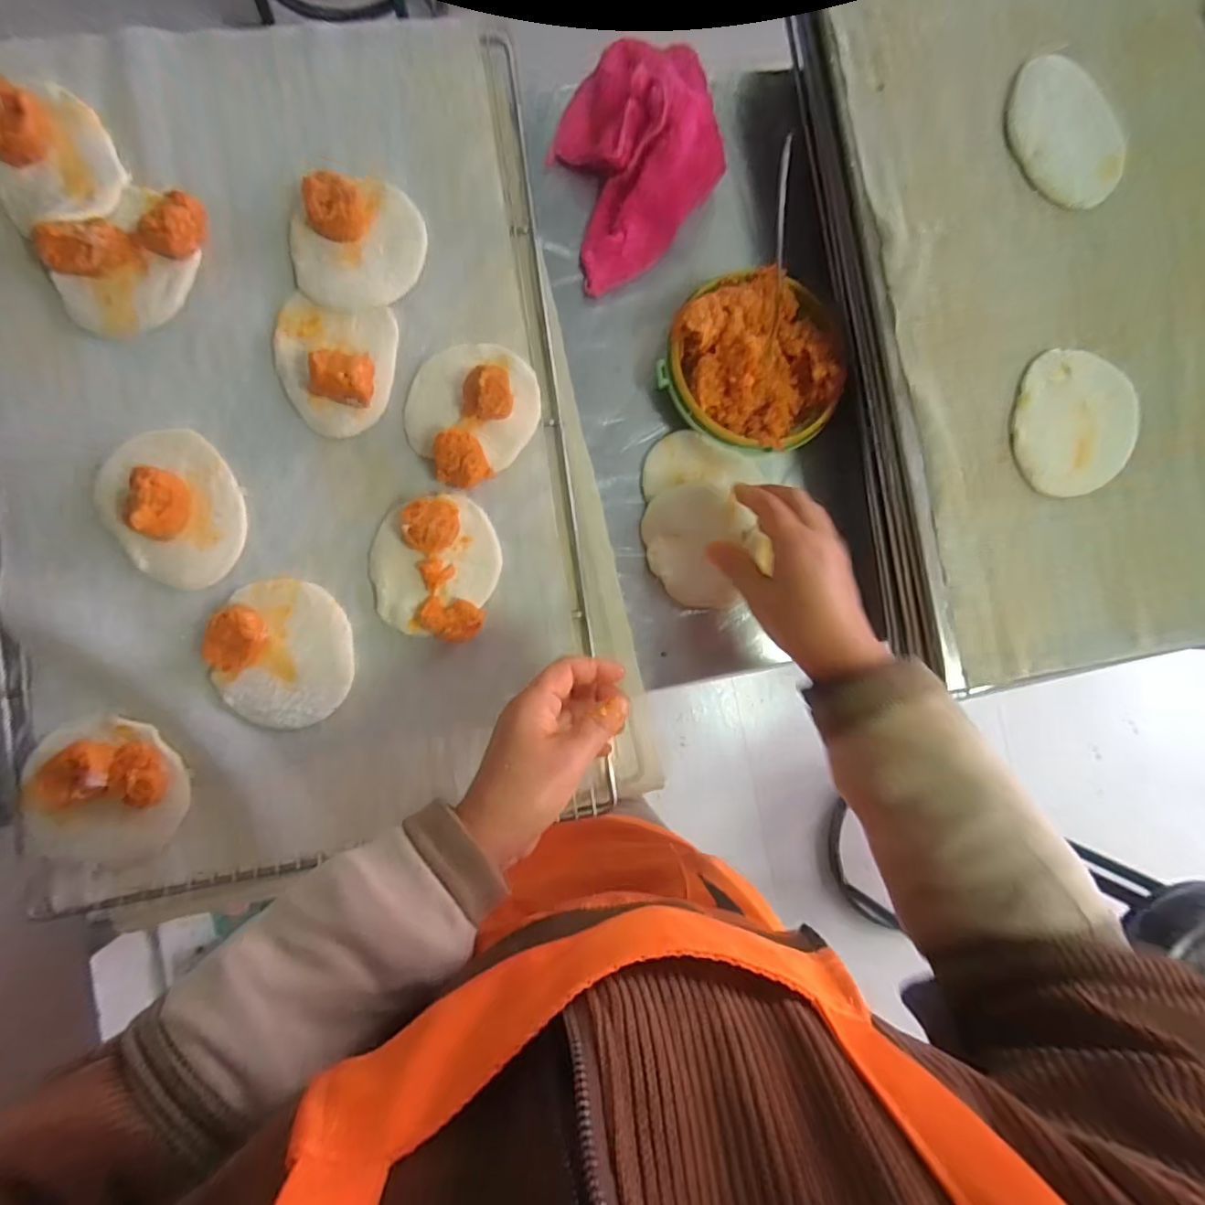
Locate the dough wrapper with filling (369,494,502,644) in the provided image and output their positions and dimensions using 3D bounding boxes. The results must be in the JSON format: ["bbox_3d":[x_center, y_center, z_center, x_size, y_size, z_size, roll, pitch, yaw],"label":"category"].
[{"bbox_3d":[-0.120,-0.027,0.406,0.087,0.016,0.099,15,85,-7],"label":"dough wrapper with filling"}]

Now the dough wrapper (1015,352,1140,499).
[{"bbox_3d":[0.339,-0.125,0.408,0.101,0.011,0.101,0,88,-8],"label":"dough wrapper"}]

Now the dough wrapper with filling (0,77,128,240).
[{"bbox_3d":[-0.373,-0.295,0.380,0.078,0.024,0.103,-28,91,-9],"label":"dough wrapper with filling"}]

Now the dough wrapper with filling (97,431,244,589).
[{"bbox_3d":[-0.288,-0.065,0.377,0.081,0.031,0.104,-38,92,-8],"label":"dough wrapper with filling"}]

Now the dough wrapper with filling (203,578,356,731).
[{"bbox_3d":[-0.217,0.034,0.383,0.084,0.024,0.098,4,86,-8],"label":"dough wrapper with filling"}]

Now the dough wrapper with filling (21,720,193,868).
[{"bbox_3d":[-0.323,0.122,0.365,0.093,0.022,0.090,3,86,-8],"label":"dough wrapper with filling"}]

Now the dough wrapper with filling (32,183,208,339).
[{"bbox_3d":[-0.318,-0.235,0.380,0.072,0.028,0.106,41,82,-4],"label":"dough wrapper with filling"}]

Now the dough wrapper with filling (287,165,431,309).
[{"bbox_3d":[-0.173,-0.255,0.402,0.090,0.023,0.086,0,87,-8],"label":"dough wrapper with filling"}]

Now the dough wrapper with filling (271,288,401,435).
[{"bbox_3d":[-0.191,-0.170,0.396,0.080,0.034,0.094,3,86,-8],"label":"dough wrapper with filling"}]

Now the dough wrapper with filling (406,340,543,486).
[{"bbox_3d":[-0.094,-0.143,0.405,0.098,0.038,0.094,0,87,-8],"label":"dough wrapper with filling"}]

